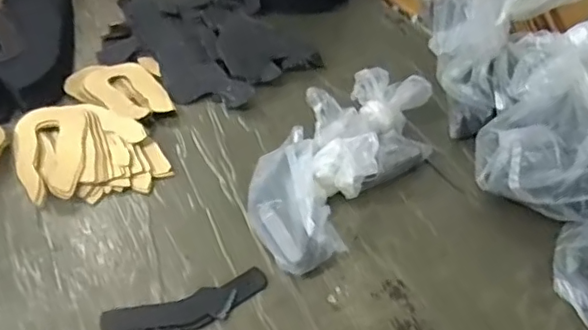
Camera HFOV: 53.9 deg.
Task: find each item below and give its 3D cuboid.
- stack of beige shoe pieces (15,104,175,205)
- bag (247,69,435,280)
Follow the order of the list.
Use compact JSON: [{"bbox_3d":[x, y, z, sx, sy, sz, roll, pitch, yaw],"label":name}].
[{"bbox_3d":[-0.243,-0.018,0.688,0.155,0.034,0.150,-15,44,-21],"label":"stack of beige shoe pieces"},{"bbox_3d":[0.053,-0.012,0.667,0.137,0.081,0.301,27,46,25],"label":"bag"}]

